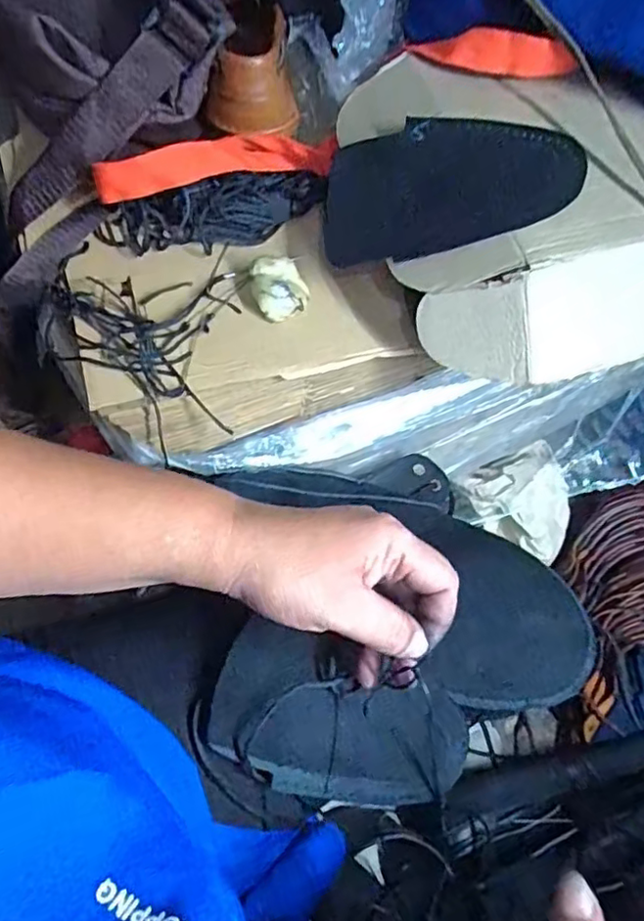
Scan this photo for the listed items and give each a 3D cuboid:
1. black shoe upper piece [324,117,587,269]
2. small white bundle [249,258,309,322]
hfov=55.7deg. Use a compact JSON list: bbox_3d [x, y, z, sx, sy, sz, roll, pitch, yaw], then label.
[{"bbox_3d":[0.073,-0.168,0.375,0.155,0.016,0.093,-5,72,22],"label":"black shoe upper piece"},{"bbox_3d":[-0.028,-0.113,0.402,0.035,0.019,0.037,1,65,-2],"label":"small white bundle"}]

